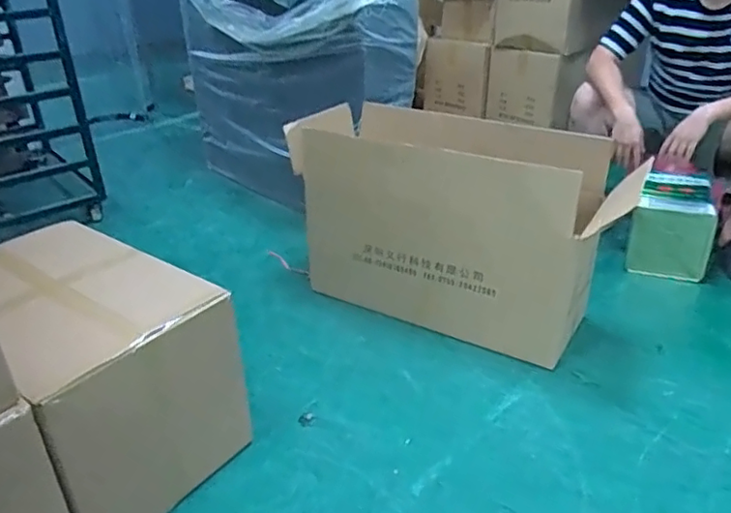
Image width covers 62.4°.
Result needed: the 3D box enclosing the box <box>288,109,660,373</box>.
[{"bbox_3d":[0.252,-0.113,1.740,0.885,0.474,0.437,14,32,27],"label":"box"}]

